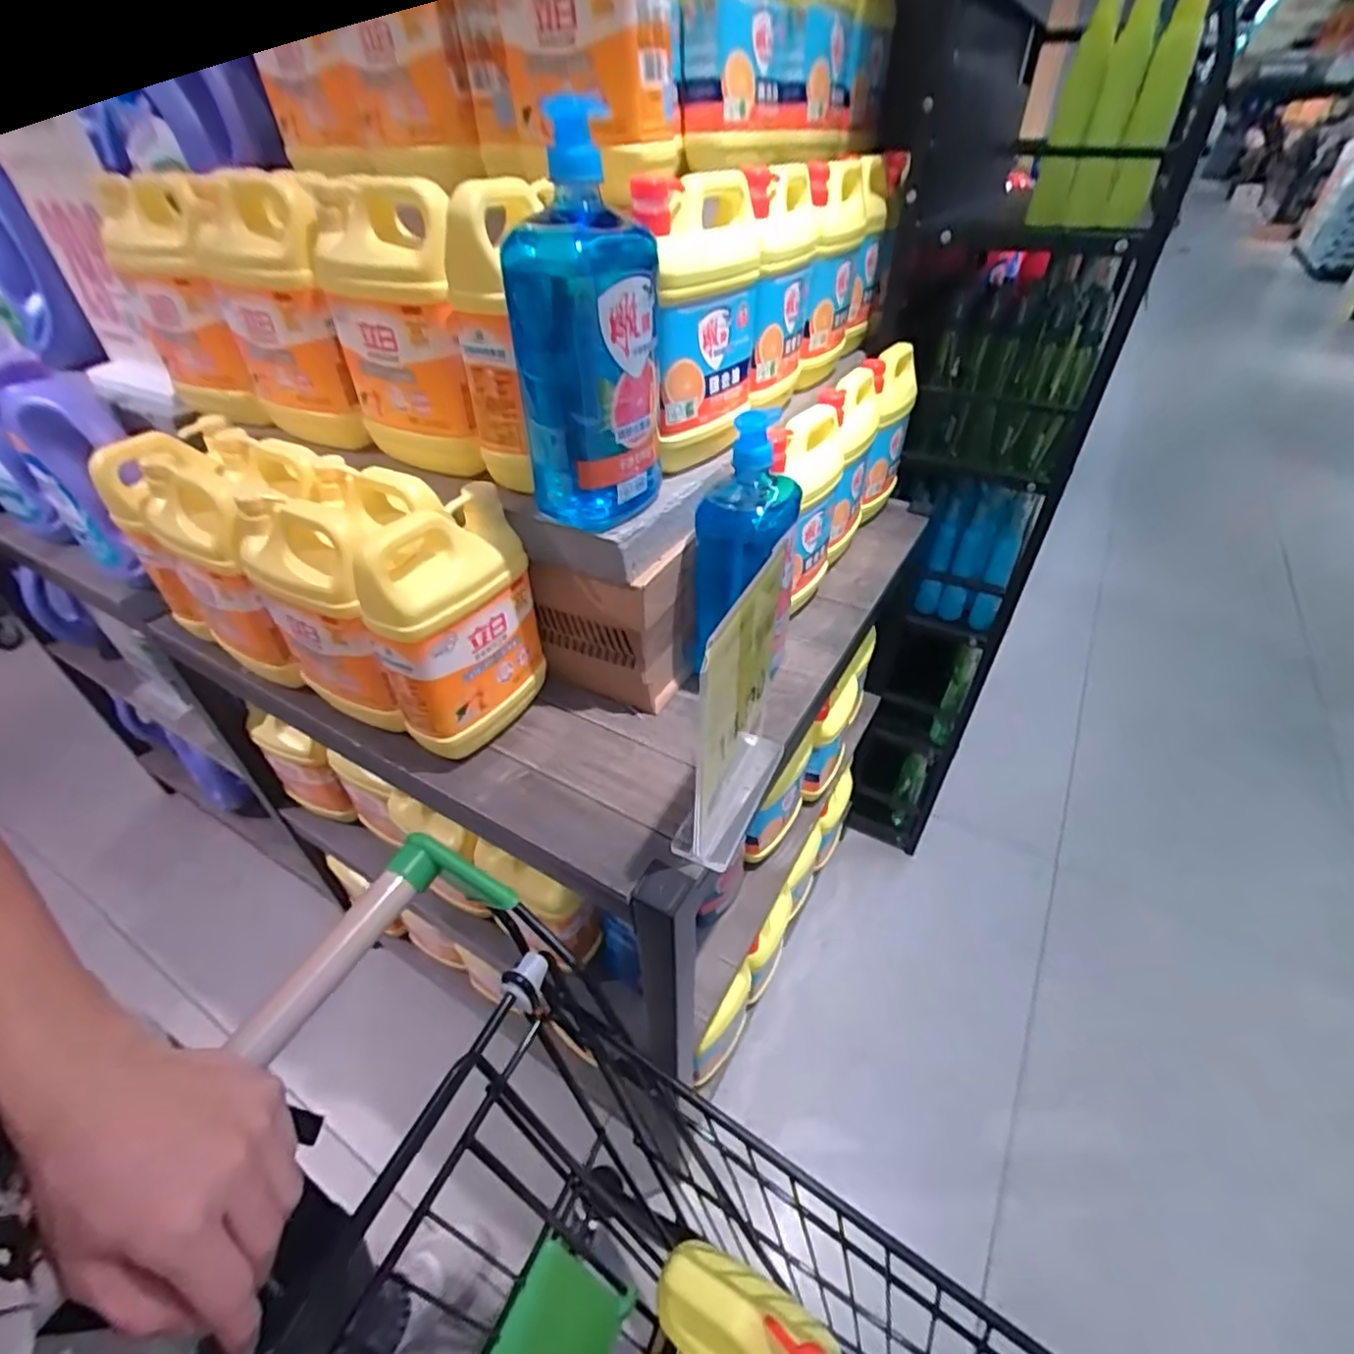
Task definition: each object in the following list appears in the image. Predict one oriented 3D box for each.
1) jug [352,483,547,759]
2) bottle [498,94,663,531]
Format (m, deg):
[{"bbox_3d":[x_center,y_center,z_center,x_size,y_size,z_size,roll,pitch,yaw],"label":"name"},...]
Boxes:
[{"bbox_3d":[-0.194,-0.046,0.562,0.078,0.206,0.137,12,41,19],"label":"jug"},{"bbox_3d":[-0.067,-0.239,0.461,0.108,0.256,0.070,-7,38,-5],"label":"bottle"}]

